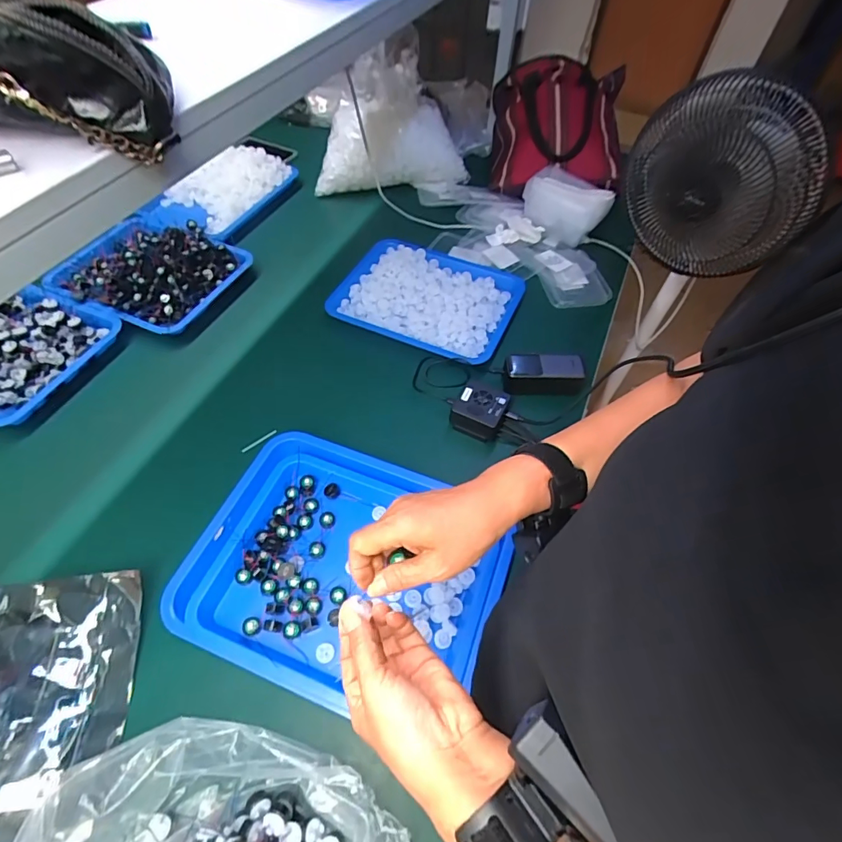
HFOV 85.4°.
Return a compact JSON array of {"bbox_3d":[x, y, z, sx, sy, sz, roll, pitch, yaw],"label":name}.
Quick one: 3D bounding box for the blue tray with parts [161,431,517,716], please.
[{"bbox_3d":[-0.099,0.178,0.583,0.378,0.045,0.295,18,57,10],"label":"blue tray with parts"}]

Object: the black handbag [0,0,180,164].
[{"bbox_3d":[-0.323,-0.257,0.340,0.231,0.091,0.087,-3,56,-4],"label":"black handbag"}]

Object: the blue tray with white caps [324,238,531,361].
[{"bbox_3d":[0.011,-0.240,0.884,0.332,0.050,0.247,19,57,11],"label":"blue tray with white caps"}]

